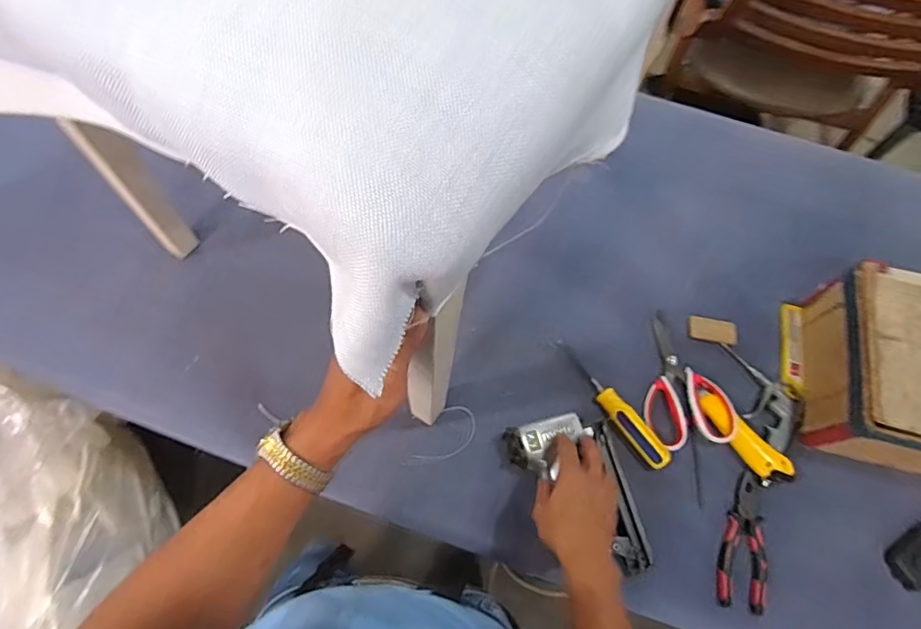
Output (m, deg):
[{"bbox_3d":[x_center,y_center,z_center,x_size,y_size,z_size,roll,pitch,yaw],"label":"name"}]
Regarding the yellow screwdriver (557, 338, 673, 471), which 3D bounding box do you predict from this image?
[{"bbox_3d":[0.191,0.115,0.704,0.034,0.022,0.193,-37,75,-16],"label":"yellow screwdriver"}]

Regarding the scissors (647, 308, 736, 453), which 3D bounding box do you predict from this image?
[{"bbox_3d":[0.286,0.081,0.719,0.100,0.022,0.180,-8,69,-6],"label":"scissors"}]

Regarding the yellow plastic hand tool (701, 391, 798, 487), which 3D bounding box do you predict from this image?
[{"bbox_3d":[0.355,0.158,0.685,0.034,0.024,0.138,-39,75,-16],"label":"yellow plastic hand tool"}]

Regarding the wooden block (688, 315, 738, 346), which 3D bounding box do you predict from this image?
[{"bbox_3d":[0.350,0.021,0.755,0.066,0.005,0.034,10,68,1],"label":"wooden block"}]

